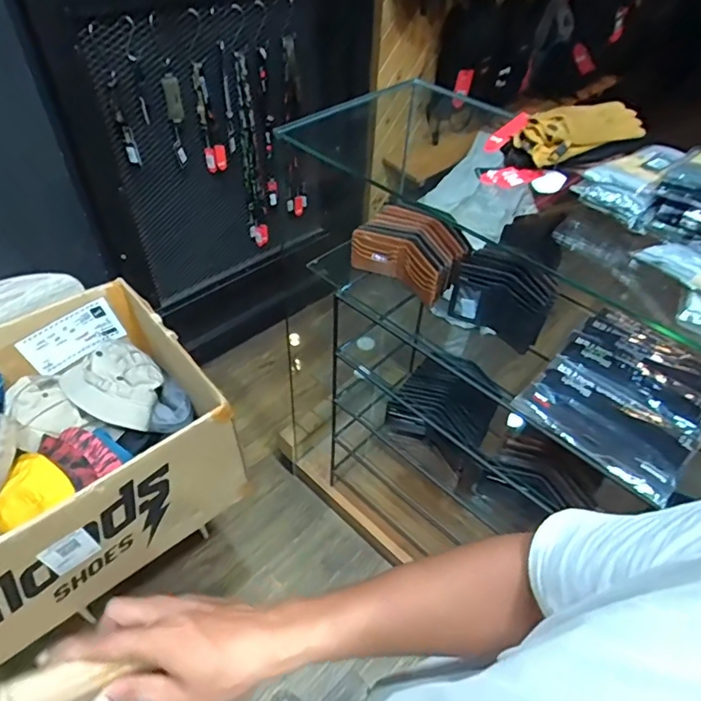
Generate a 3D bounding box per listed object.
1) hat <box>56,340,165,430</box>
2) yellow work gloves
[{"bbox_3d":[-0.520,0.070,1.134,0.212,0.078,0.182,15,48,11],"label":"hat"},{"bbox_3d":[0.361,-0.339,0.790,0.204,0.043,0.082,-16,49,-18],"label":"yellow work gloves"}]

